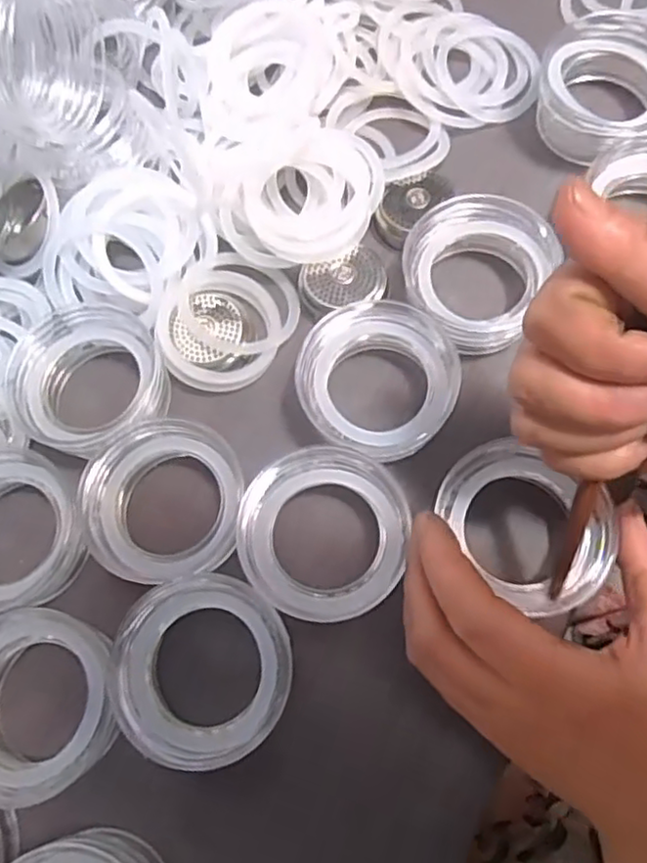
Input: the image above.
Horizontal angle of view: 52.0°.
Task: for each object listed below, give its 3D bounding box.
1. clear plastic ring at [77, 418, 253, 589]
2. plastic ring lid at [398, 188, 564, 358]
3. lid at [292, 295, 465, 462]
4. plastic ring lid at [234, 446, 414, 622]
[{"bbox_3d":[-0.069,0.030,0.290,0.069,0.021,0.068,-2,72,5],"label":"clear plastic ring"},{"bbox_3d":[0.069,-0.074,0.308,0.064,0.031,0.063,-2,72,5],"label":"plastic ring lid"},{"bbox_3d":[0.024,-0.022,0.300,0.069,0.022,0.071,-2,72,5],"label":"lid"},{"bbox_3d":[0.000,0.043,0.280,0.069,0.027,0.068,-2,72,5],"label":"plastic ring lid"}]

